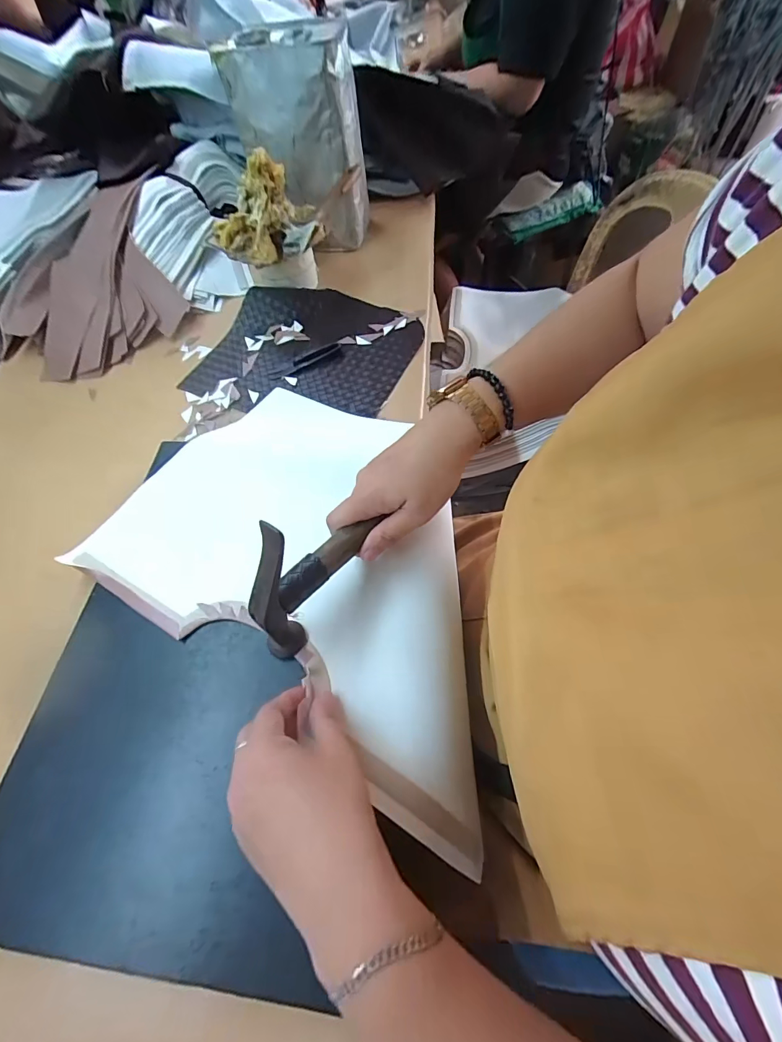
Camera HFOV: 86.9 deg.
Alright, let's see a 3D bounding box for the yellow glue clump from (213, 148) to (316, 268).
[{"bbox_3d":[-0.170,-0.403,0.527,0.105,0.082,0.111,-3,60,4],"label":"yellow glue clump"}]

